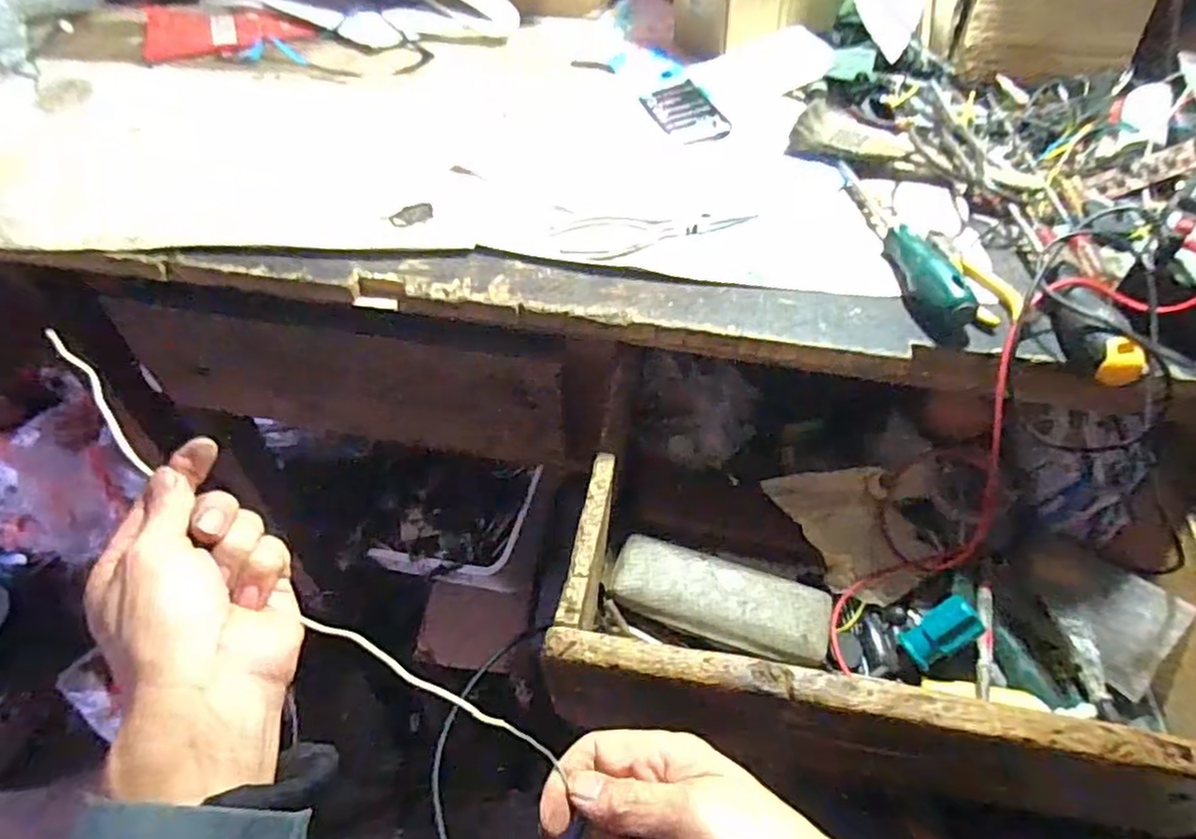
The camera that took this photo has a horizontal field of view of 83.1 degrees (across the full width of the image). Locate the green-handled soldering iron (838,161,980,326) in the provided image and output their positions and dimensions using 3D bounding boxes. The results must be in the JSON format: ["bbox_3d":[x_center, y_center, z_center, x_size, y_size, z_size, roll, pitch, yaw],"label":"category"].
[{"bbox_3d":[0.213,-0.138,0.476,0.027,0.029,0.195,-3,51,-2],"label":"green-handled soldering iron"}]

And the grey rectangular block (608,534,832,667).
[{"bbox_3d":[0.085,0.124,0.469,0.150,0.015,0.053,15,50,10],"label":"grey rectangular block"}]

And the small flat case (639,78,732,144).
[{"bbox_3d":[0.078,-0.276,0.605,0.057,0.006,0.100,-14,52,-10],"label":"small flat case"}]

